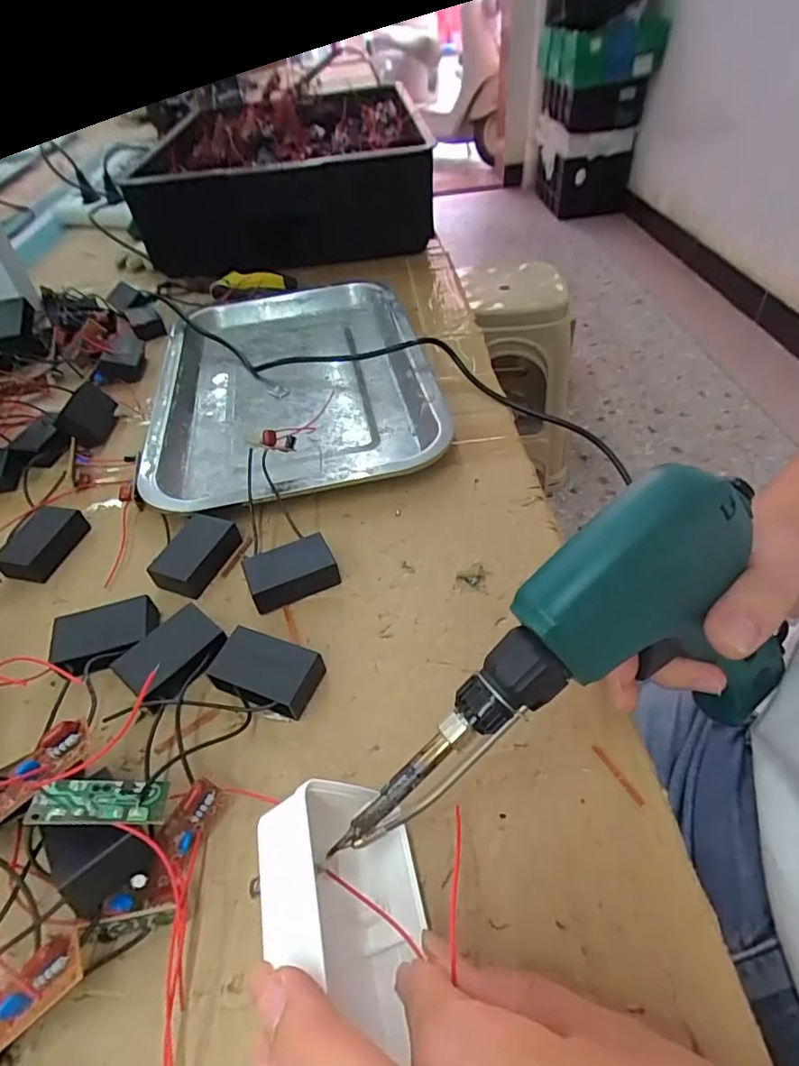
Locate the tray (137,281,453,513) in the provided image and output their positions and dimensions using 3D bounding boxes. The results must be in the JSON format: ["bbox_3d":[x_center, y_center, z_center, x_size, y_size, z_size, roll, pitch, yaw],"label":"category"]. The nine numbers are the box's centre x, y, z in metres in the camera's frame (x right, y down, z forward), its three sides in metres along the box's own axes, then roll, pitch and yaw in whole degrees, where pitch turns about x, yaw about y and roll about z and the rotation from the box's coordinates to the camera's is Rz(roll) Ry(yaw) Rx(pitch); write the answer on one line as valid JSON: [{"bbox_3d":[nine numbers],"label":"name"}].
[{"bbox_3d":[-0.089,-0.129,0.438,0.208,0.023,0.300,-11,46,-5],"label":"tray"}]

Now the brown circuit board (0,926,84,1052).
[{"bbox_3d":[-0.120,0.148,0.173,0.041,0.009,0.016,-42,53,-3],"label":"brown circuit board"}]

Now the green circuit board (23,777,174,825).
[{"bbox_3d":[-0.108,0.097,0.197,0.044,0.004,0.016,7,43,-15],"label":"green circuit board"}]

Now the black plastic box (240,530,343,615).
[{"bbox_3d":[-0.060,0.022,0.302,0.046,0.018,0.032,-22,48,-14],"label":"black plastic box"}]

